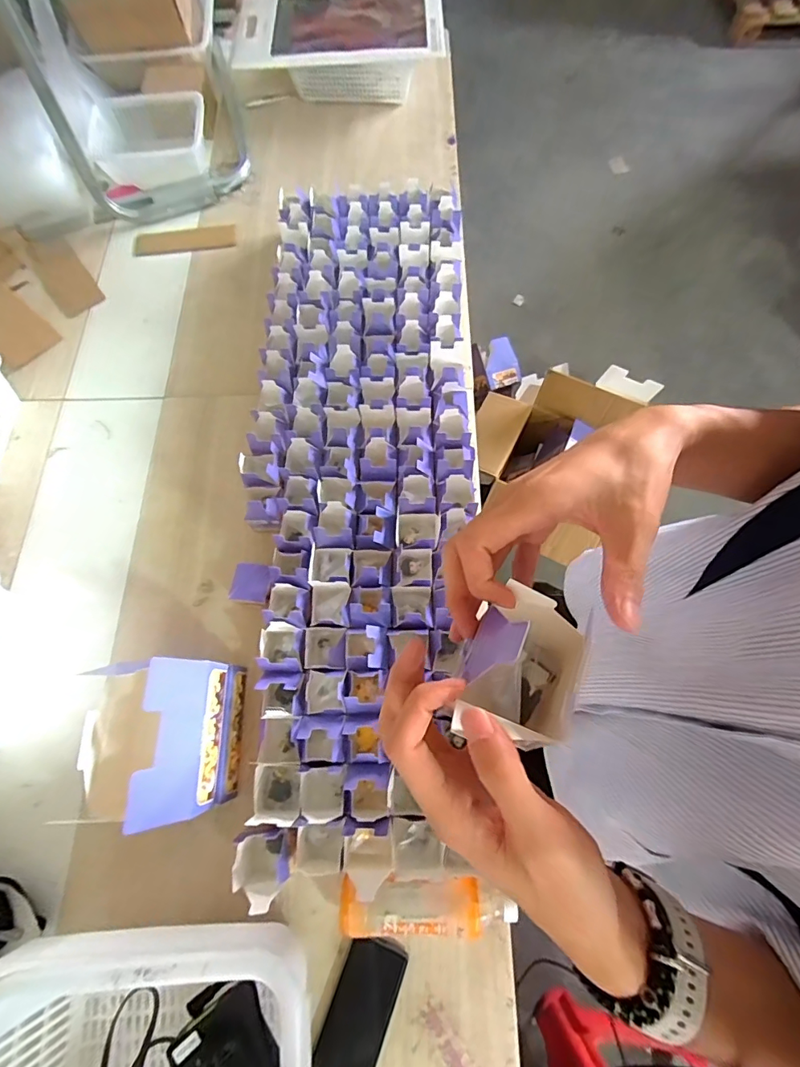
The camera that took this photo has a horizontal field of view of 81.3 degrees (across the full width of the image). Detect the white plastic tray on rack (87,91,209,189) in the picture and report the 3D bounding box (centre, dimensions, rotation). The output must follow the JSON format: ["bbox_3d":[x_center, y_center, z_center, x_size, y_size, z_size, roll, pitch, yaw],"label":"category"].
[{"bbox_3d":[-0.573,-0.918,1.080,0.240,0.109,0.180,-1,70,1],"label":"white plastic tray on rack"}]

